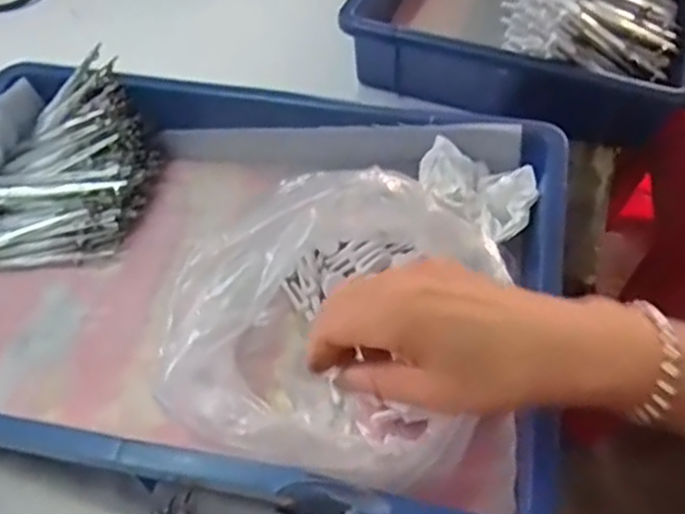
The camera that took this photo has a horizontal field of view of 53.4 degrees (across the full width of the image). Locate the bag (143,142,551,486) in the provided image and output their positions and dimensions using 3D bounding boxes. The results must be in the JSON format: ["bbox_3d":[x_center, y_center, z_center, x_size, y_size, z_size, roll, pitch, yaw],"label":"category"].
[{"bbox_3d":[0.033,0.029,0.410,0.267,0.108,0.177,-32,57,-18],"label":"bag"}]

